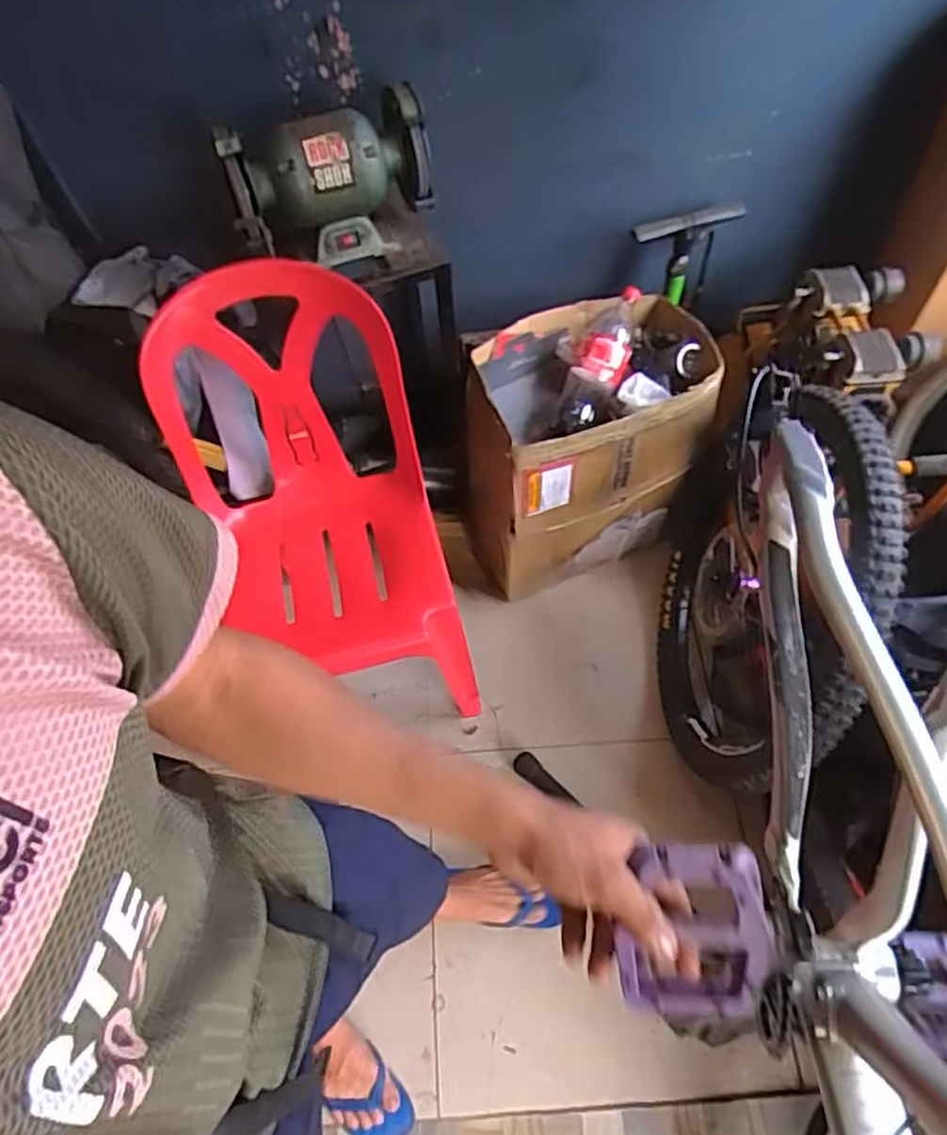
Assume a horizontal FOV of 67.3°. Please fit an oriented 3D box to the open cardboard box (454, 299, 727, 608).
[{"bbox_3d":[0.228,-0.259,1.523,0.470,0.492,0.368,-16,60,-6],"label":"open cardboard box"}]

